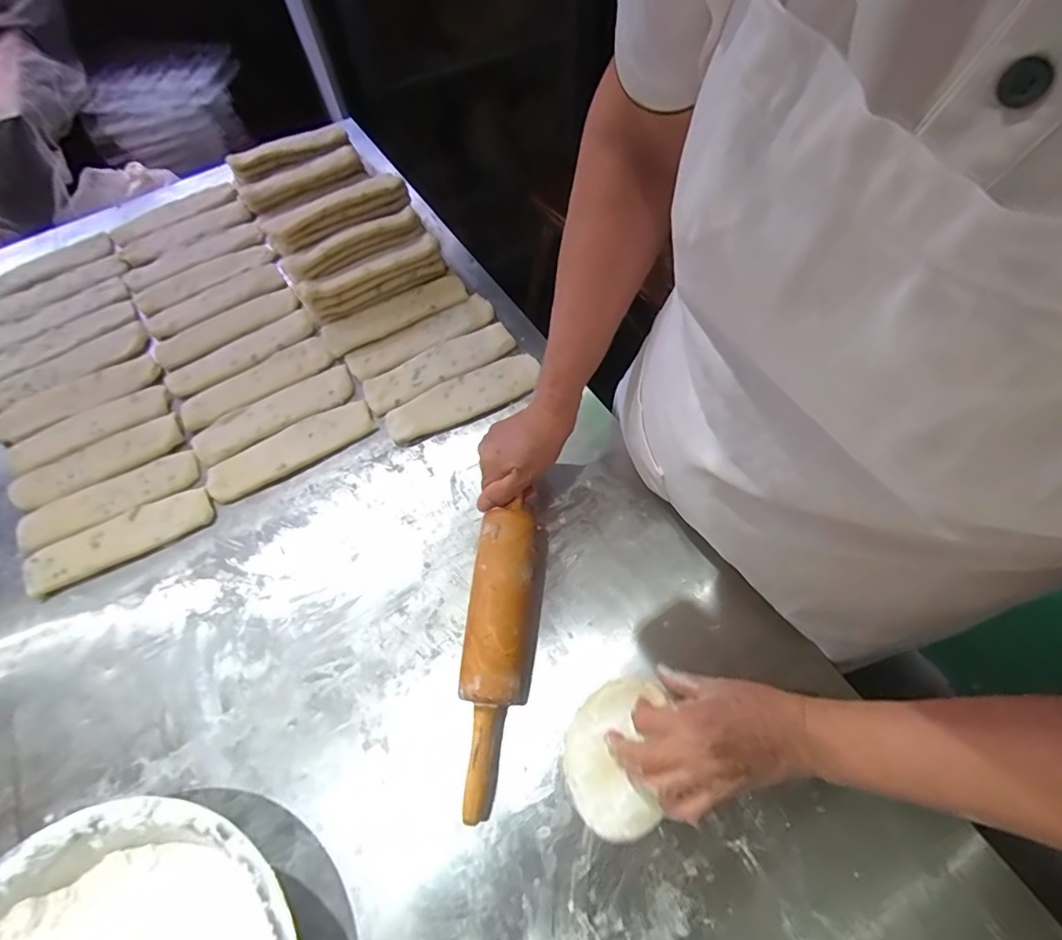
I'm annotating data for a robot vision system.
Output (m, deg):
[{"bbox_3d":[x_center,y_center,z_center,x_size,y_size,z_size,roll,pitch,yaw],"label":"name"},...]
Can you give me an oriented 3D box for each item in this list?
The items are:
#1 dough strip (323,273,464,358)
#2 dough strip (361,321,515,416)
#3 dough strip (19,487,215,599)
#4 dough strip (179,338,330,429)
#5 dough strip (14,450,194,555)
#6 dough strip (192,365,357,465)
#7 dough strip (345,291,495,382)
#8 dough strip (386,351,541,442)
[{"bbox_3d":[-0.186,-0.215,0.721,0.201,0.012,0.059,-28,64,-12],"label":"dough strip"},{"bbox_3d":[-0.119,-0.136,0.682,0.200,0.007,0.060,-28,64,-12],"label":"dough strip"},{"bbox_3d":[-0.455,0.076,0.585,0.192,0.011,0.056,-28,64,-11],"label":"dough strip"},{"bbox_3d":[-0.356,-0.114,0.684,0.194,0.009,0.058,-35,66,-15],"label":"dough strip"},{"bbox_3d":[-0.487,0.031,0.605,0.190,0.012,0.062,-29,65,-12],"label":"dough strip"},{"bbox_3d":[-0.322,-0.073,0.661,0.198,0.006,0.061,-30,65,-13],"label":"dough strip"},{"bbox_3d":[-0.147,-0.181,0.703,0.203,0.006,0.053,-30,65,-12],"label":"dough strip"},{"bbox_3d":[-0.083,-0.091,0.654,0.199,0.007,0.063,-26,64,-11],"label":"dough strip"}]

